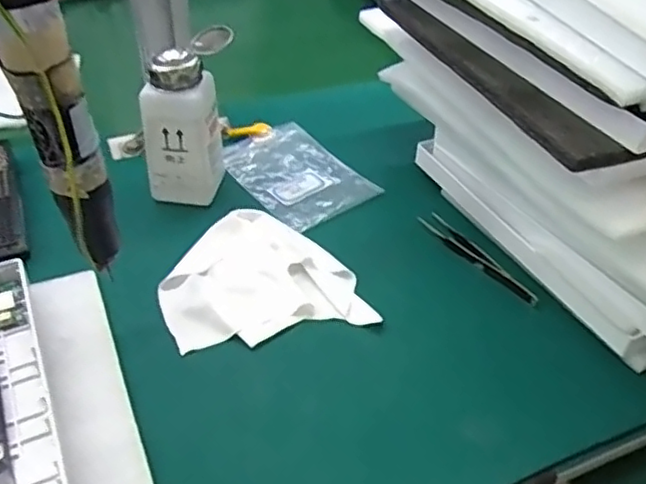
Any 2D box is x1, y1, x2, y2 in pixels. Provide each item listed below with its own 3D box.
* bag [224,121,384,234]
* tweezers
[{"bbox_3d":[-0.024,-0.063,0.591,0.094,0.008,0.127,-29,50,-32],"label":"bag"},{"bbox_3d":[0.121,0.010,0.519,0.019,0.008,0.120,-22,46,-26],"label":"tweezers"}]

